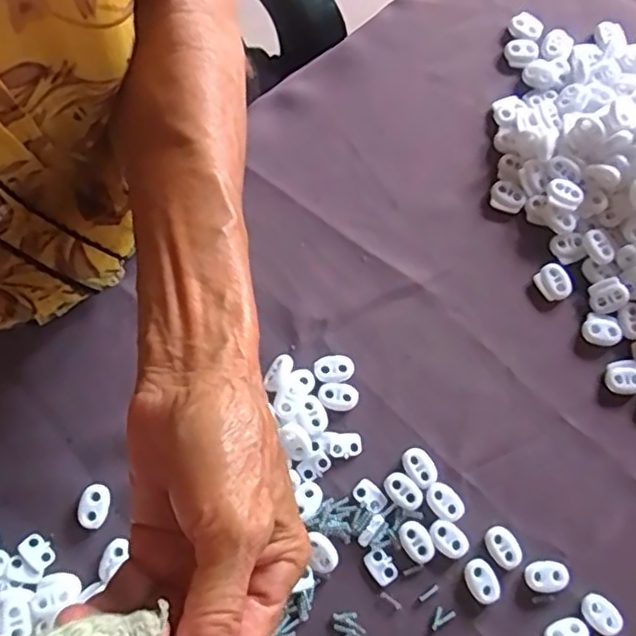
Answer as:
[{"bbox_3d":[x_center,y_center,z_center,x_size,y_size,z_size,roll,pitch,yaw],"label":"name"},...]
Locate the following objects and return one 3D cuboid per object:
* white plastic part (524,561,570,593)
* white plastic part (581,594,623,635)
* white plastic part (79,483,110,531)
[{"bbox_3d":[0.123,0.138,0.349,0.022,0.004,0.016,1,75,-1],"label":"white plastic part"},{"bbox_3d":[0.151,0.158,0.346,0.016,0.004,0.022,-38,79,-10],"label":"white plastic part"},{"bbox_3d":[-0.121,0.102,0.354,0.014,0.005,0.024,5,75,0],"label":"white plastic part"}]

